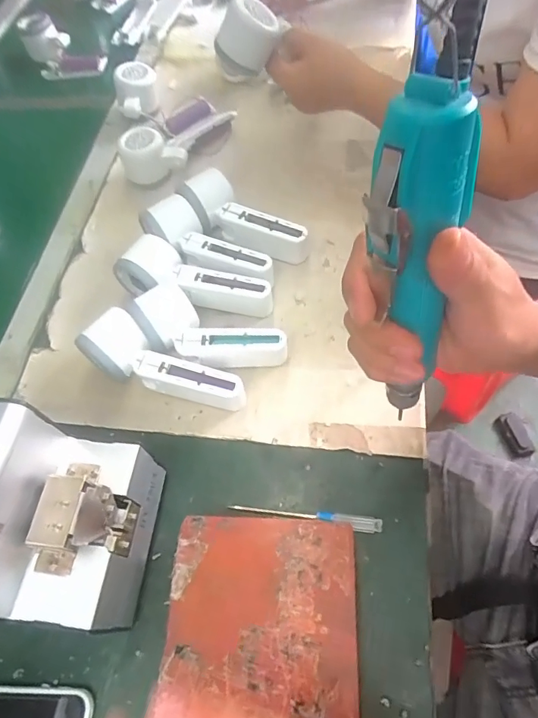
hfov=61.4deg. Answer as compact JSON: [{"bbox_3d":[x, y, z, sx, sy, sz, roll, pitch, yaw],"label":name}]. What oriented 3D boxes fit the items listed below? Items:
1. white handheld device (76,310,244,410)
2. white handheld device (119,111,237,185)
[{"bbox_3d":[-0.100,0.009,0.427,0.153,0.052,0.056,23,65,16],"label":"white handheld device"},{"bbox_3d":[-0.119,-0.296,0.599,0.074,0.051,0.159,28,67,18],"label":"white handheld device"}]

